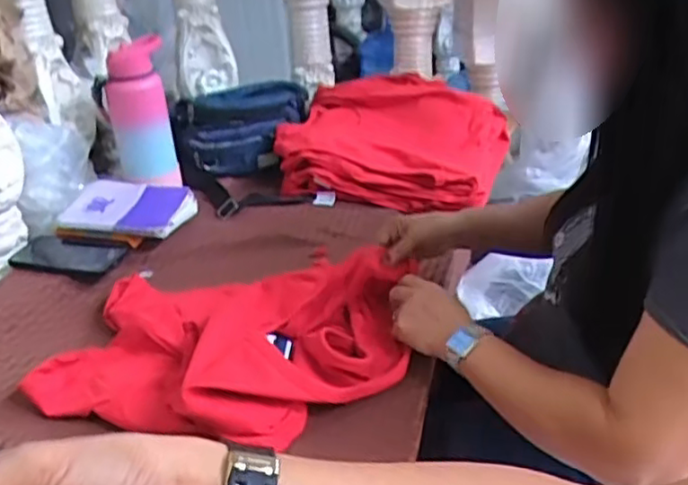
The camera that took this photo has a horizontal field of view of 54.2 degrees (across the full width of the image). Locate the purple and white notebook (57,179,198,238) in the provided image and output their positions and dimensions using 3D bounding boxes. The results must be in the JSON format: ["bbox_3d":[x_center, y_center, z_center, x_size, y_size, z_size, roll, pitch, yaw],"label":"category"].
[{"bbox_3d":[-0.331,-0.052,1.029,0.183,0.032,0.131,5,36,7],"label":"purple and white notebook"}]

